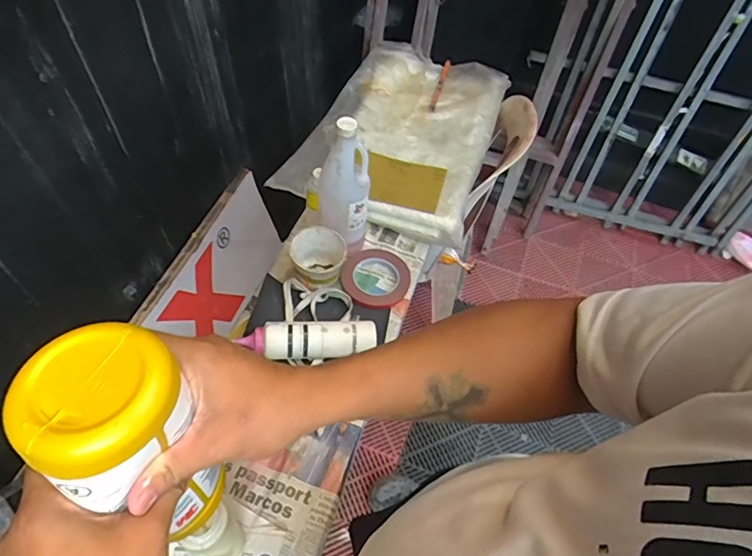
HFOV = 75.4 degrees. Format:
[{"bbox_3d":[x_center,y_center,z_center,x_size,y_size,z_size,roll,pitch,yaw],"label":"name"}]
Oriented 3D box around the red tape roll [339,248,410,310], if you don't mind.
[{"bbox_3d":[-0.001,-0.002,0.842,0.124,0.025,0.111,-29,61,-23],"label":"red tape roll"}]

